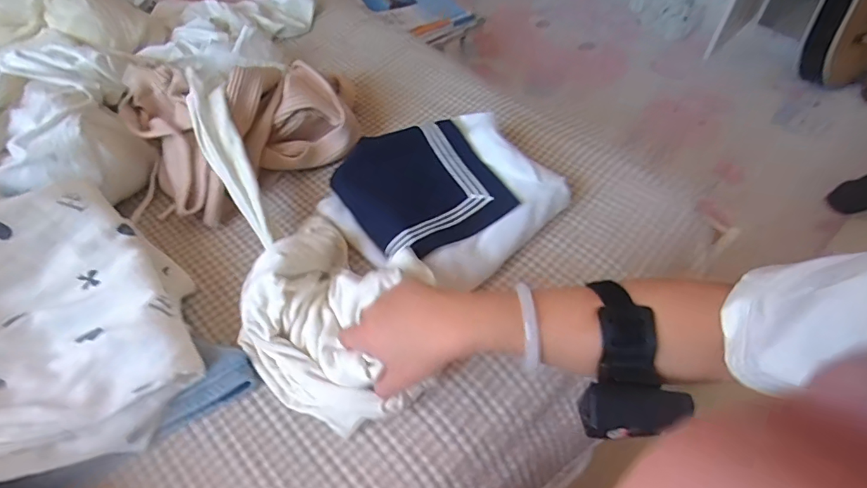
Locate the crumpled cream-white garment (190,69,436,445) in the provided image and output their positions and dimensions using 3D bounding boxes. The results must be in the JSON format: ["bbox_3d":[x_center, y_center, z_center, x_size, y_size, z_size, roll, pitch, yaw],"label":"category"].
[{"bbox_3d":[-0.153,-0.027,0.505,0.178,0.081,0.453,-26,65,-17],"label":"crumpled cream-white garment"}]

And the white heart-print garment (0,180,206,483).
[{"bbox_3d":[-0.384,0.083,0.435,0.265,0.125,0.263,0,54,1],"label":"white heart-print garment"}]

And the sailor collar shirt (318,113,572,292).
[{"bbox_3d":[0.009,-0.064,0.574,0.230,0.055,0.225,-35,61,-22],"label":"sailor collar shirt"}]

